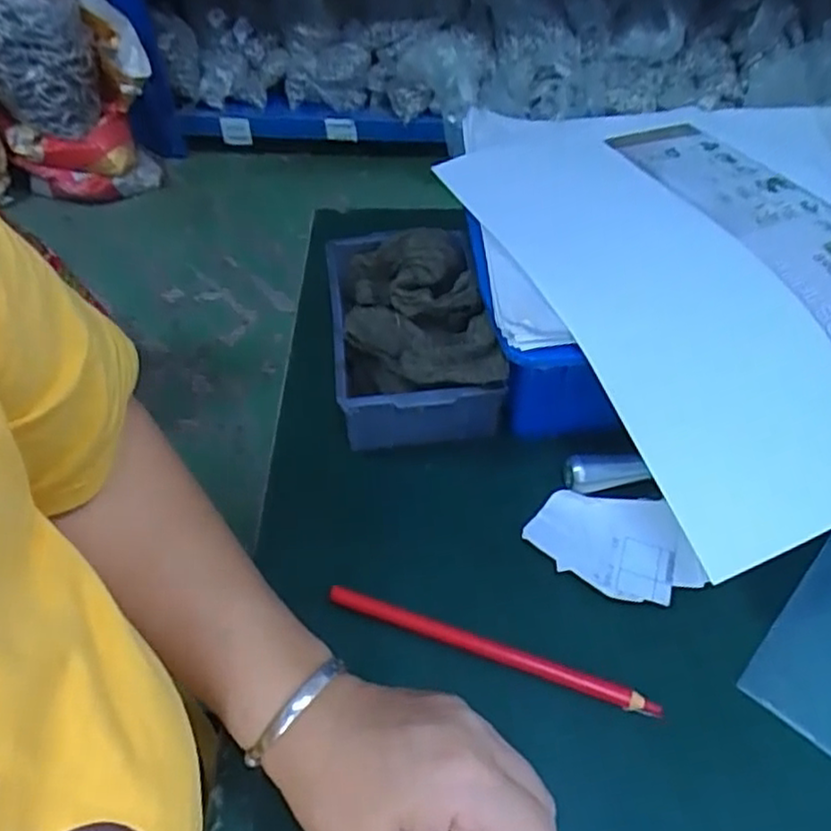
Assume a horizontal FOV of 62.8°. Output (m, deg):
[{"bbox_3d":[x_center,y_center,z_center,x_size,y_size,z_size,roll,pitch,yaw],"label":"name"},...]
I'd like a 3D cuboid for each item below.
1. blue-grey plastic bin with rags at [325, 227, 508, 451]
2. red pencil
[{"bbox_3d":[-0.005,-0.051,0.420,0.088,0.071,0.142,-7,52,-4],"label":"blue-grey plastic bin with rags"},{"bbox_3d":[0.035,0.114,0.332,0.163,0.011,0.009,15,53,13],"label":"red pencil"}]

